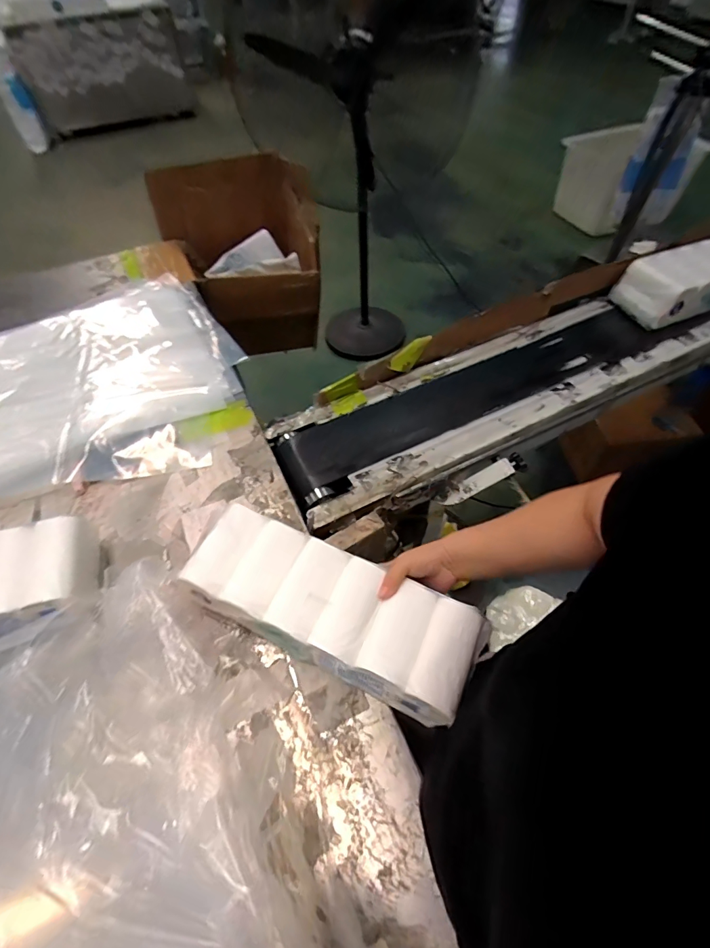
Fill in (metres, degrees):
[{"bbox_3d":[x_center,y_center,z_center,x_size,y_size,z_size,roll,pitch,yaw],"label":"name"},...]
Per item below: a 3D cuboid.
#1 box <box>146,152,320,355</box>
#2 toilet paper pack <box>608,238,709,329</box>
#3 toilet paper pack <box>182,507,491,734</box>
[{"bbox_3d":[-0.327,-0.645,1.283,0.420,0.447,0.318,-16,55,-9],"label":"box"},{"bbox_3d":[0.824,-0.461,0.986,0.436,0.127,0.143,-21,58,-13],"label":"toilet paper pack"},{"bbox_3d":[-0.032,0.178,0.565,0.370,0.098,0.134,22,59,12],"label":"toilet paper pack"}]

